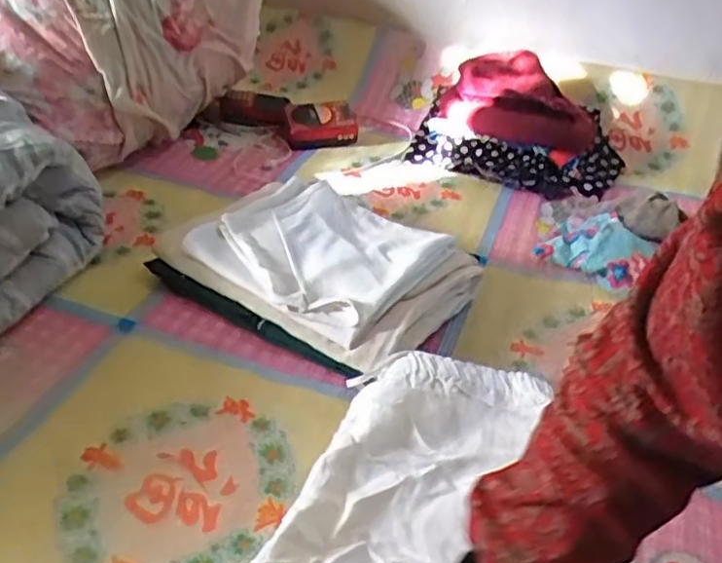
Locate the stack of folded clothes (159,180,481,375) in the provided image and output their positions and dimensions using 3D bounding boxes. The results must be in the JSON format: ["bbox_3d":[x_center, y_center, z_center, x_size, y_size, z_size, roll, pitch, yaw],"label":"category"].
[{"bbox_3d":[-0.045,-0.026,0.822,0.320,0.064,0.241,24,41,27],"label":"stack of folded clothes"}]

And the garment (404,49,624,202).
[{"bbox_3d":[0.260,-0.264,1.124,0.340,0.149,0.203,19,37,16],"label":"garment"}]

